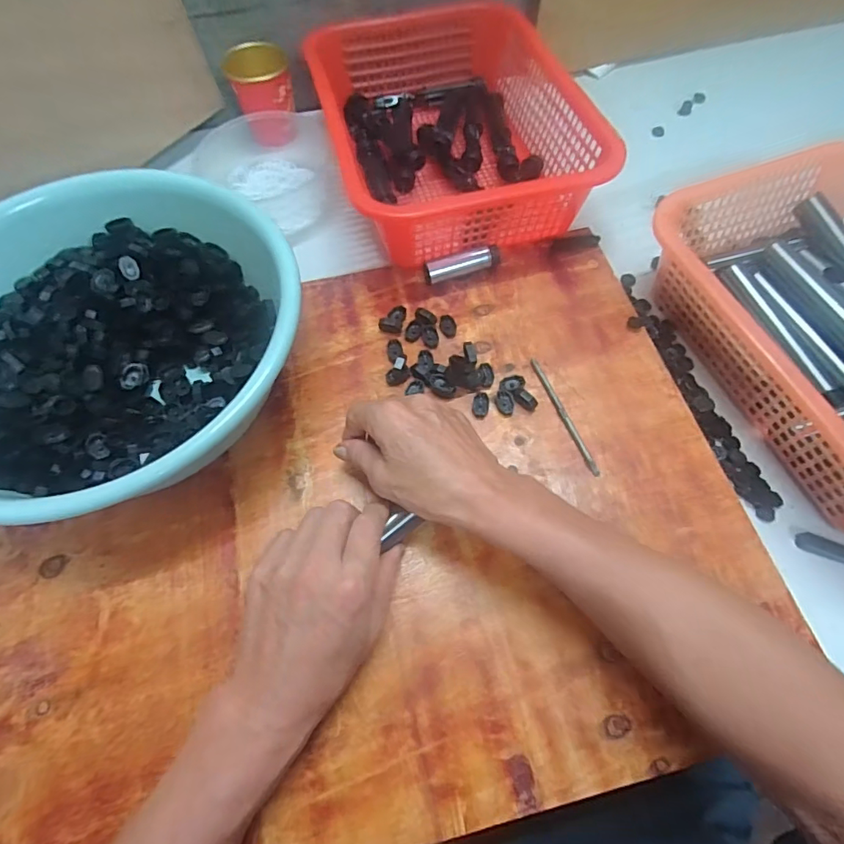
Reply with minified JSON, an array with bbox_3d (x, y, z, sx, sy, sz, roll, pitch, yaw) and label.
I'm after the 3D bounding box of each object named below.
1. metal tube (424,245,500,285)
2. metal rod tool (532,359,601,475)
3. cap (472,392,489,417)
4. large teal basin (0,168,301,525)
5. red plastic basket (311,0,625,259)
[{"bbox_3d":[0.039,-0.155,0.477,0.077,0.021,0.023,-16,66,-8],"label":"metal tube"},{"bbox_3d":[0.121,-0.007,0.411,0.006,0.006,0.116,-18,67,-9],"label":"metal rod tool"},{"bbox_3d":[0.051,-0.015,0.419,0.014,0.006,0.020,6,65,2],"label":"cap"},{"bbox_3d":[-0.242,-0.057,0.389,0.295,0.096,0.266,-39,71,-17],"label":"large teal basin"},{"bbox_3d":[0.022,-0.328,0.524,0.245,0.087,0.330,-14,66,-7],"label":"red plastic basket"}]

